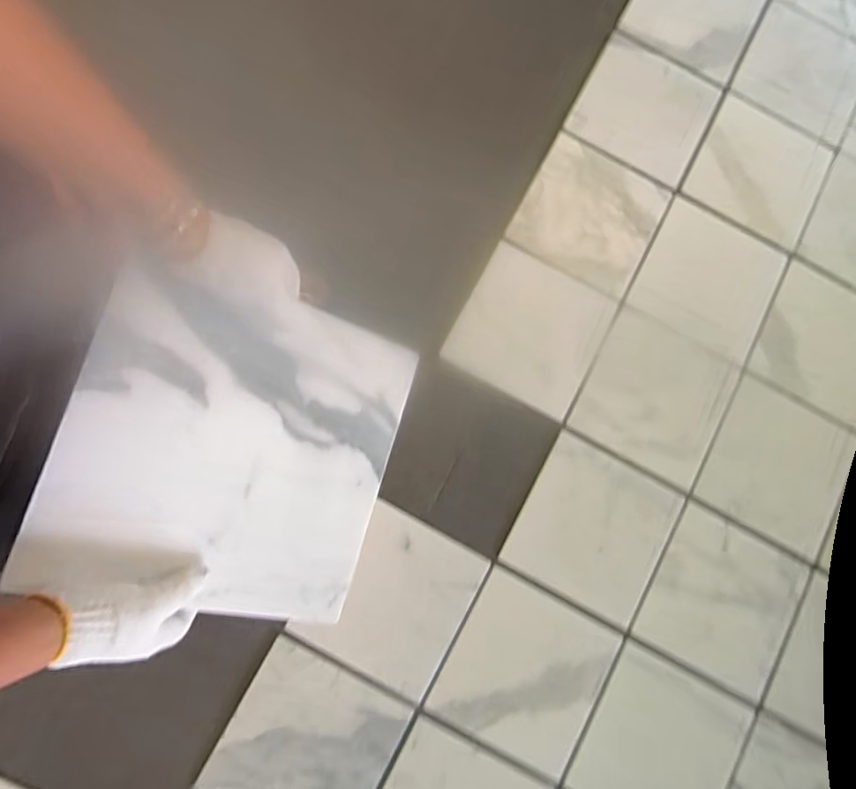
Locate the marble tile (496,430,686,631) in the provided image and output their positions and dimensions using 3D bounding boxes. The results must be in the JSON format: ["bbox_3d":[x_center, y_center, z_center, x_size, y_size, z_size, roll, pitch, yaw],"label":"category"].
[{"bbox_3d":[0.354,0.291,1.235,0.300,0.014,0.316,28,80,7],"label":"marble tile"}]

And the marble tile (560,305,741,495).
[{"bbox_3d":[0.507,0.006,1.277,0.296,0.021,0.312,28,80,7],"label":"marble tile"}]

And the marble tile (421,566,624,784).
[{"bbox_3d":[0.199,0.578,1.188,0.296,0.019,0.321,26,80,12],"label":"marble tile"}]

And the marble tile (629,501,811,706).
[{"bbox_3d":[0.616,0.435,1.199,0.279,0.026,0.303,27,84,8],"label":"marble tile"}]

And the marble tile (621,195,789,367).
[{"bbox_3d":[0.658,-0.272,1.342,0.300,0.013,0.320,29,80,7],"label":"marble tile"}]

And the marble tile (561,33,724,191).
[{"bbox_3d":[0.538,-0.711,1.423,0.312,0.019,0.320,28,79,4],"label":"marble tile"}]

